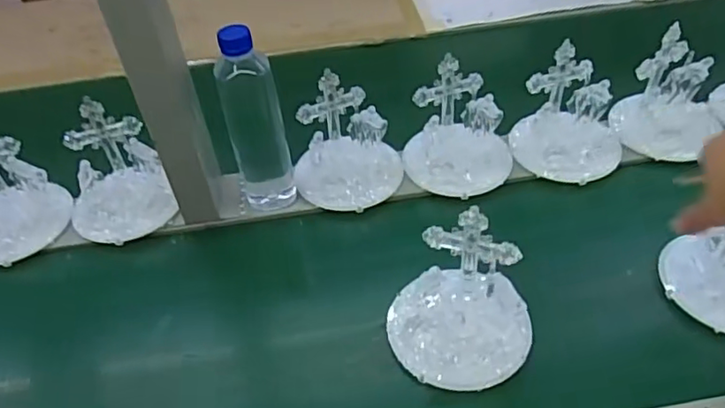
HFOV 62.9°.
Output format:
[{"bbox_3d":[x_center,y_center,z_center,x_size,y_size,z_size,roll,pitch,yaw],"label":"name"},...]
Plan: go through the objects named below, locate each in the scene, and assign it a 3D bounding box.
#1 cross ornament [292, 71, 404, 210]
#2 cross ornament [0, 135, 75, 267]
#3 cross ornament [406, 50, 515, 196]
[{"bbox_3d":[-0.019,-0.069,0.685,0.127,0.113,0.103,-6,43,-1],"label":"cross ornament"},{"bbox_3d":[-0.410,-0.010,0.663,0.127,0.113,0.097,-36,52,-29],"label":"cross ornament"},{"bbox_3d":[0.112,-0.086,0.691,0.126,0.112,0.106,4,45,10],"label":"cross ornament"}]

